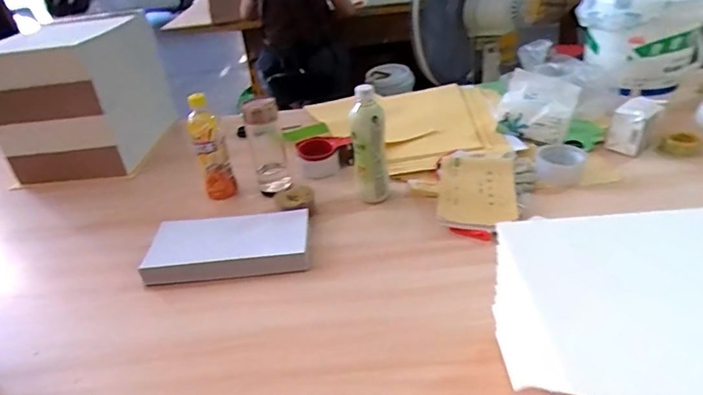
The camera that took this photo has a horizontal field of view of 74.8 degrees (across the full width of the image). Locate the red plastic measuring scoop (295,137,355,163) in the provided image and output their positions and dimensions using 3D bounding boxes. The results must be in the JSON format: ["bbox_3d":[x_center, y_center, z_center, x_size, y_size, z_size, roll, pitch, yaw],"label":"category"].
[{"bbox_3d":[-0.061,-0.110,0.990,0.114,0.034,0.055,-15,33,-15],"label":"red plastic measuring scoop"}]

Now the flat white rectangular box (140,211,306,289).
[{"bbox_3d":[-0.202,0.075,0.768,0.266,0.031,0.132,-6,34,1],"label":"flat white rectangular box"}]

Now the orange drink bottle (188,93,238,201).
[{"bbox_3d":[-0.274,-0.092,0.899,0.061,0.199,0.064,-14,34,-12],"label":"orange drink bottle"}]

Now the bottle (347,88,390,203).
[{"bbox_3d":[0.032,-0.089,0.813,0.058,0.200,0.055,-6,34,1],"label":"bottle"}]

